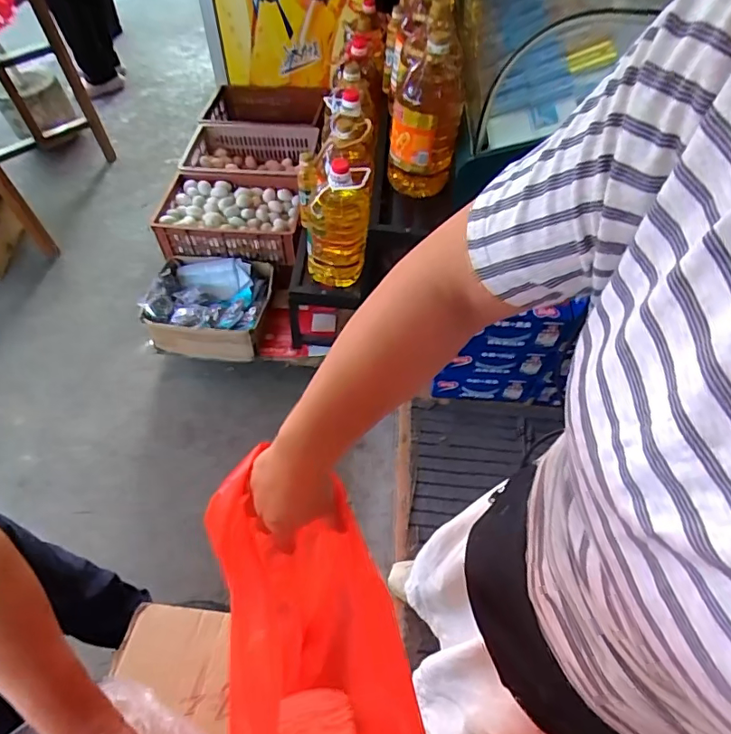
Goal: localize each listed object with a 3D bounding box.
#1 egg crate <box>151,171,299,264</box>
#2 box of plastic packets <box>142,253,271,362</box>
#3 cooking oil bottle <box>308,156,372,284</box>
[{"bbox_3d":[-0.445,-0.509,1.705,0.469,0.121,0.327,6,54,1],"label":"egg crate"},{"bbox_3d":[-0.487,-0.190,1.570,0.358,0.140,0.316,1,54,-2],"label":"box of plastic packets"},{"bbox_3d":[-0.074,-0.371,1.324,0.156,0.314,0.145,3,54,-1],"label":"cooking oil bottle"}]

